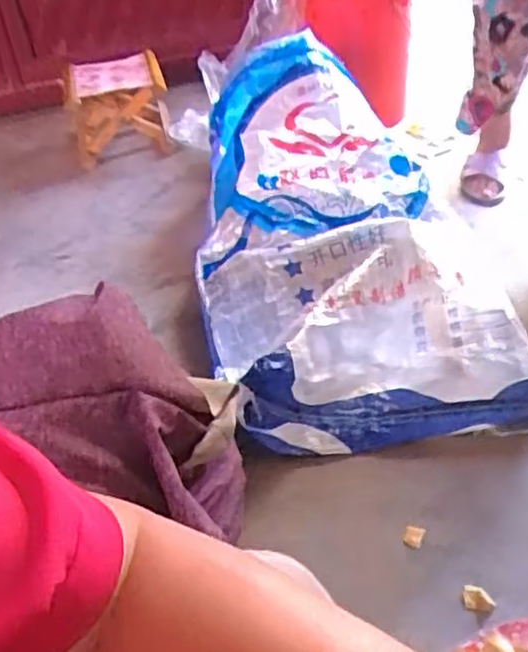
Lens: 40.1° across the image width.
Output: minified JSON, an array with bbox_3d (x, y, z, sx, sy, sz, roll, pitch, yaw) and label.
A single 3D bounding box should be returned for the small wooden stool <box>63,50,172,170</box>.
[{"bbox_3d":[-0.373,-0.566,1.829,0.240,0.215,0.206,-14,40,-8],"label":"small wooden stool"}]

